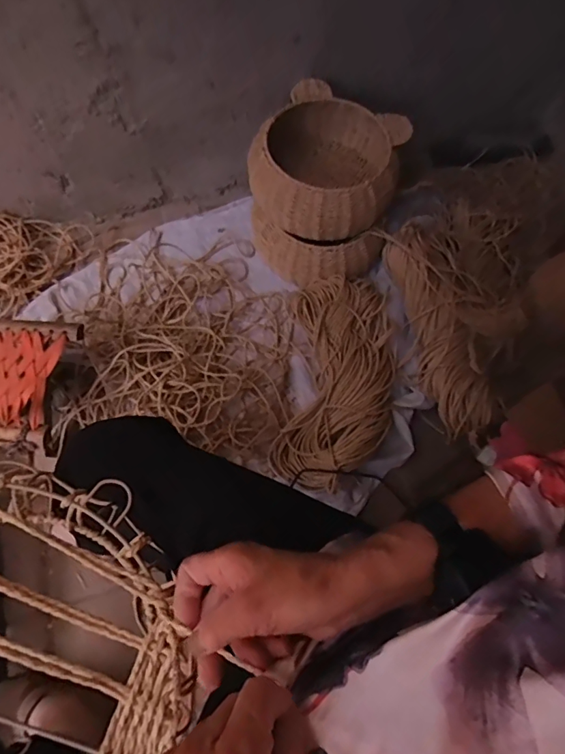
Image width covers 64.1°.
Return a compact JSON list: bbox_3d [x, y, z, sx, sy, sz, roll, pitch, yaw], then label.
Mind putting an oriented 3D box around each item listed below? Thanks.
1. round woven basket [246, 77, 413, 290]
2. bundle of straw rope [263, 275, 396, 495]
[{"bbox_3d":[0.090,-0.423,1.010,0.310,0.216,0.371,11,65,1],"label":"round woven basket"},{"bbox_3d":[0.119,-0.018,0.917,0.230,0.096,0.468,8,65,0],"label":"bundle of straw rope"}]

